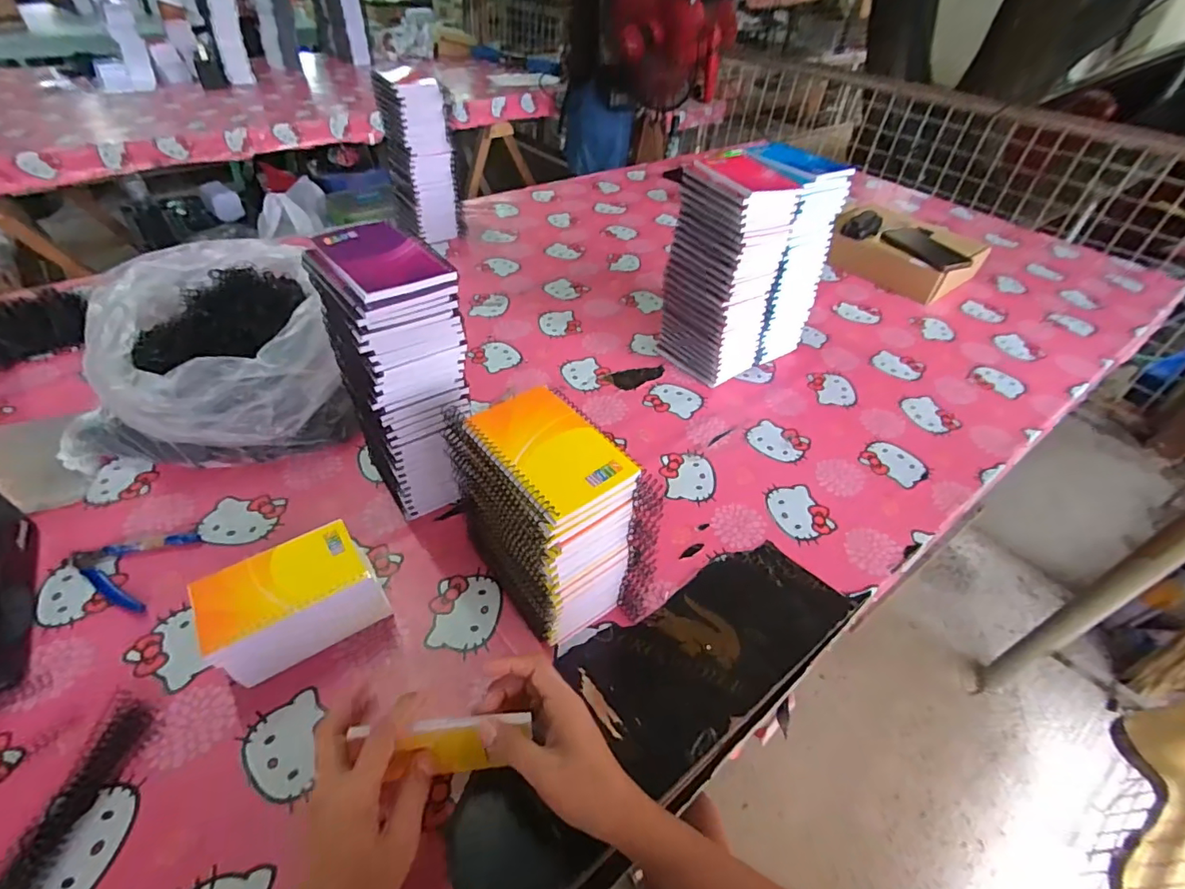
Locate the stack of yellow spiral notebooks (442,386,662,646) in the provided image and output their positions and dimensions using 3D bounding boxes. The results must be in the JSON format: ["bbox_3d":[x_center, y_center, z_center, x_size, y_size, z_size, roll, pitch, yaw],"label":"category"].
[{"bbox_3d":[-0.039,0.074,0.496,0.095,0.214,0.154,-29,52,-28],"label":"stack of yellow spiral notebooks"}]

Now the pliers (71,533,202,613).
[{"bbox_3d":[-0.478,0.119,0.546,0.105,0.010,0.090,8,44,6],"label":"pliers"}]

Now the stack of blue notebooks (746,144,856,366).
[{"bbox_3d":[0.273,-0.285,0.834,0.121,0.292,0.149,-21,49,-23],"label":"stack of blue notebooks"}]

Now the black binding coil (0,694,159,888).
[{"bbox_3d":[-0.389,0.273,0.392,0.038,0.016,0.160,6,44,4],"label":"black binding coil"}]

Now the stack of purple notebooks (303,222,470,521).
[{"bbox_3d":[-0.198,-0.062,0.570,0.099,0.295,0.134,-26,50,-26],"label":"stack of purple notebooks"}]

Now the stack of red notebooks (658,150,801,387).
[{"bbox_3d":[0.189,-0.245,0.783,0.104,0.291,0.130,-26,50,-26],"label":"stack of red notebooks"}]

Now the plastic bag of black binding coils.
[{"bbox_3d":[-0.516,-0.131,0.704,0.309,0.140,0.358,-16,47,-18],"label":"plastic bag of black binding coils"}]

